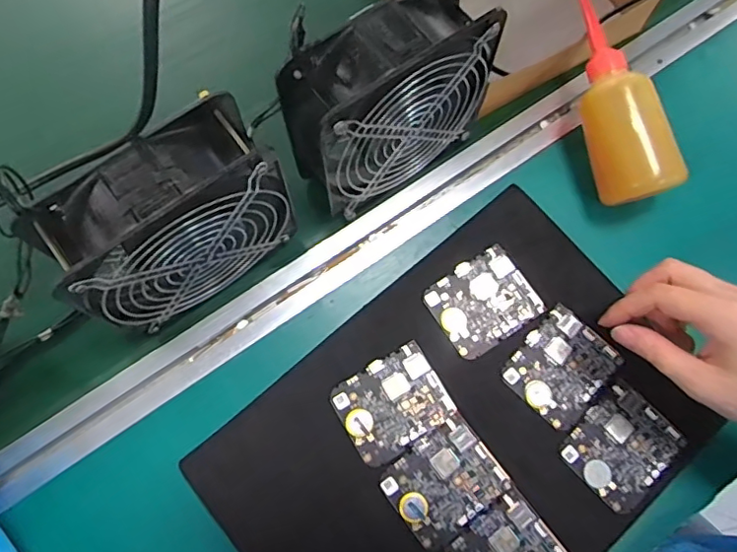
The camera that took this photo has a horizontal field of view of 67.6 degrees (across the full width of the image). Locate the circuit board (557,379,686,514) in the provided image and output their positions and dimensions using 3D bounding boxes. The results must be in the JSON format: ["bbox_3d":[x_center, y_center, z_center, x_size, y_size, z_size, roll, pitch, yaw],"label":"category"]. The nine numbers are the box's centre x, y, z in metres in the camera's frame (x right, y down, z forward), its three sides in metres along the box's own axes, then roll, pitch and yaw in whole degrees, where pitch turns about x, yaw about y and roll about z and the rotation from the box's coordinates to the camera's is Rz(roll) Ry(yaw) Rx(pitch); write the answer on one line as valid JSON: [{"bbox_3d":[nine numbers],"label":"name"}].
[{"bbox_3d":[0.188,0.124,0.407,0.076,0.004,0.064,-40,79,-12],"label":"circuit board"}]

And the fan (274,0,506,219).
[{"bbox_3d":[0.017,-0.125,0.407,0.150,0.151,0.071,-30,77,-10],"label":"fan"}]

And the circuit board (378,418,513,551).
[{"bbox_3d":[0.055,0.148,0.398,0.077,0.004,0.064,-36,78,-11],"label":"circuit board"}]

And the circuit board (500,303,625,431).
[{"bbox_3d":[0.150,0.069,0.426,0.065,0.008,0.076,43,77,10],"label":"circuit board"}]

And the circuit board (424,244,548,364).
[{"bbox_3d":[0.091,0.020,0.435,0.079,0.005,0.065,-32,78,-10],"label":"circuit board"}]

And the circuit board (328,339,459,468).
[{"bbox_3d":[0.018,0.094,0.411,0.078,0.004,0.064,-31,77,-10],"label":"circuit board"}]

